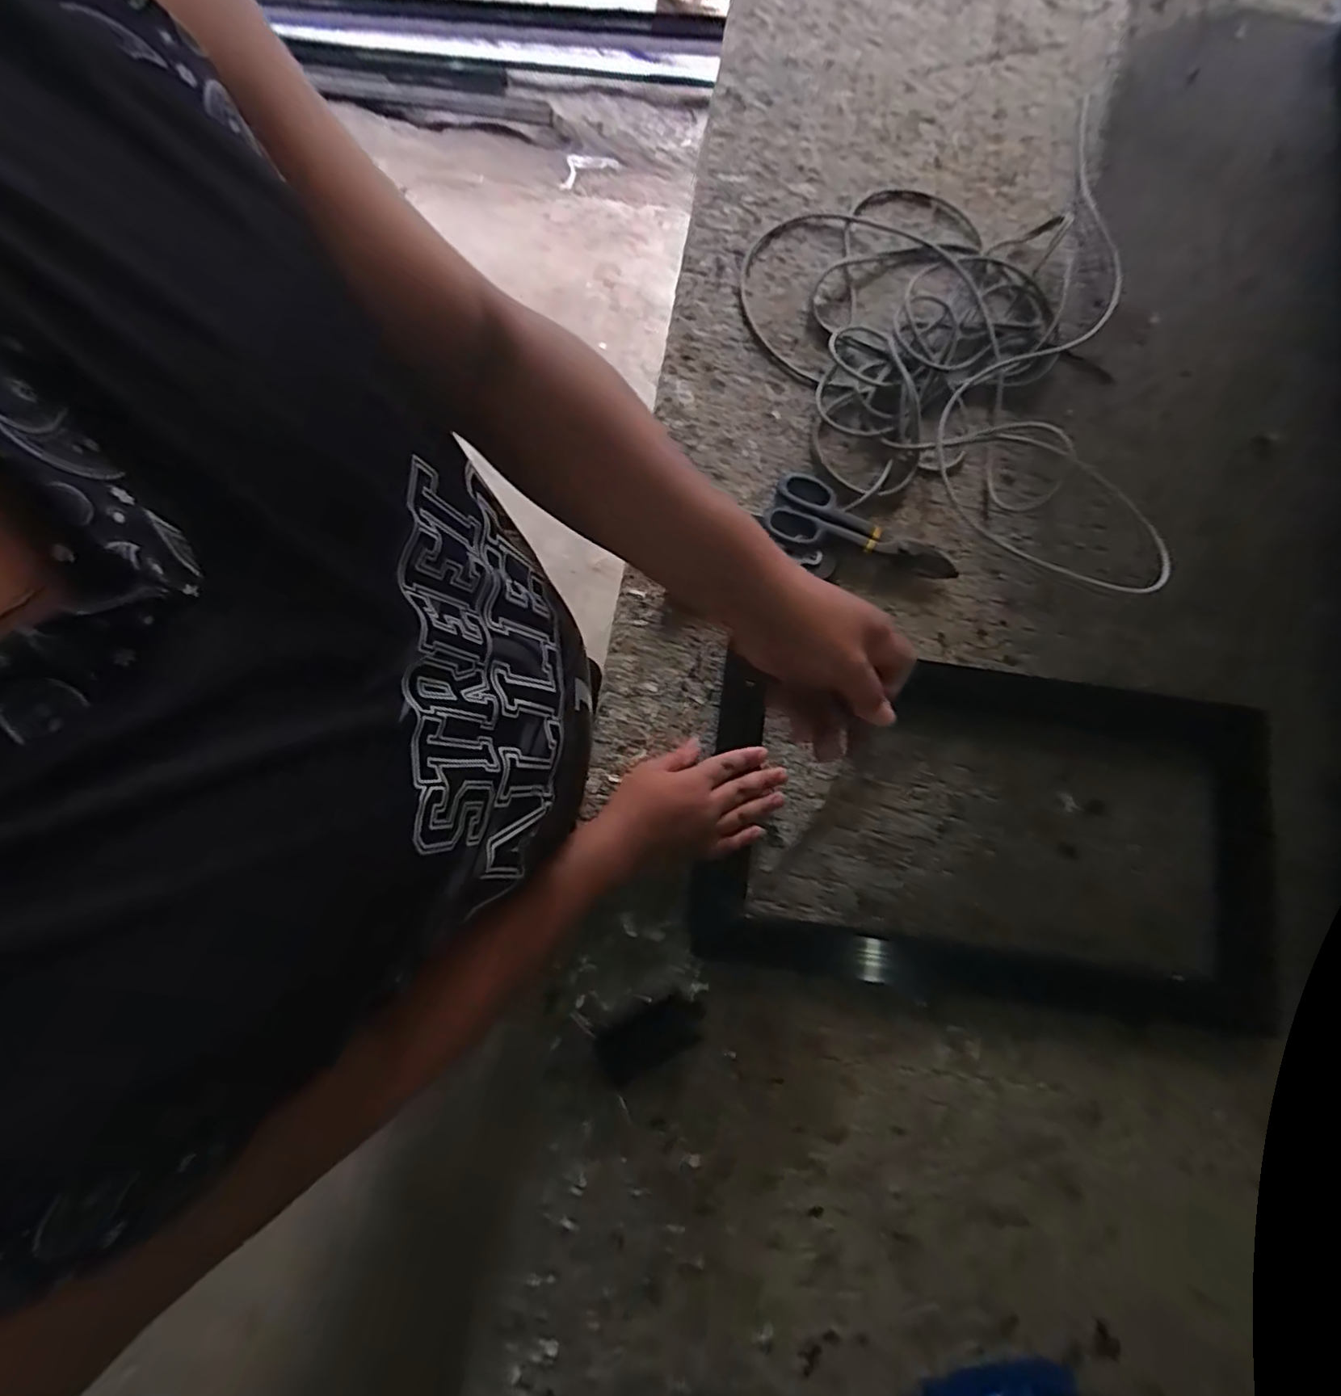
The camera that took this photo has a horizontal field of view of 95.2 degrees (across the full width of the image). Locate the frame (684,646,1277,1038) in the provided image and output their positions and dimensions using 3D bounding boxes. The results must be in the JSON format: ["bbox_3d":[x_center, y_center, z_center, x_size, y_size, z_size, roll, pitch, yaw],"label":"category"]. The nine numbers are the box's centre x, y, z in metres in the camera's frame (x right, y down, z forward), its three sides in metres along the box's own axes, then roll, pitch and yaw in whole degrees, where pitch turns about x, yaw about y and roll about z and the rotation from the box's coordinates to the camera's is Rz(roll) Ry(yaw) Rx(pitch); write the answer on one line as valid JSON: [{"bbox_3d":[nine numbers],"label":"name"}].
[{"bbox_3d":[0.297,0.123,0.568,0.523,0.020,0.298,8,79,1],"label":"frame"}]

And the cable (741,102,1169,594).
[{"bbox_3d":[0.291,-0.368,0.649,0.397,0.062,0.482,5,79,0],"label":"cable"}]

